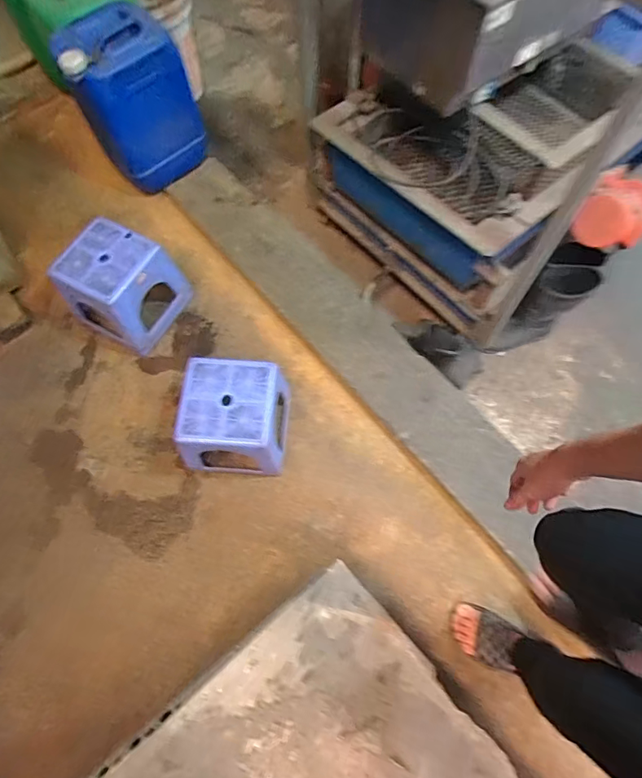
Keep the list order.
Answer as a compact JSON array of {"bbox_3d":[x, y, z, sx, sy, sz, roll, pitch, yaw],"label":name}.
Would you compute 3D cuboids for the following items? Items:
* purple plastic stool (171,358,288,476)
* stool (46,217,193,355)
[{"bbox_3d":[-0.229,0.072,1.198,0.250,0.206,0.230,5,69,3],"label":"purple plastic stool"},{"bbox_3d":[-0.562,-0.287,1.360,0.240,0.281,0.232,29,71,10],"label":"stool"}]

